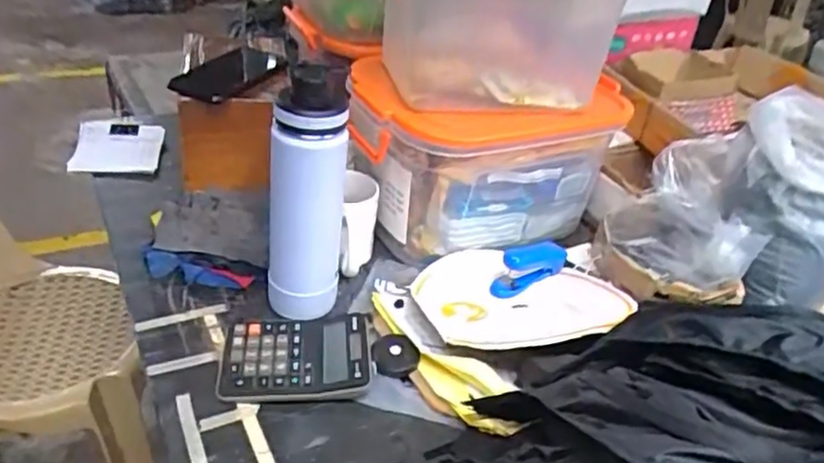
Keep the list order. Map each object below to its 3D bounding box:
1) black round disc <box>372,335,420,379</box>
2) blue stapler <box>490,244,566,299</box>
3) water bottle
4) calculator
[{"bbox_3d":[-0.017,0.126,0.682,0.047,0.016,0.050,4,34,-3],"label":"black round disc"},{"bbox_3d":[0.148,0.035,0.793,0.128,0.056,0.027,-22,42,-35],"label":"blue stapler"},{"bbox_3d":[-0.108,-0.039,0.684,0.076,0.248,0.084,0,34,-8],"label":"water bottle"},{"bbox_3d":[-0.115,0.126,0.669,0.145,0.030,0.099,0,34,-9],"label":"calculator"}]

